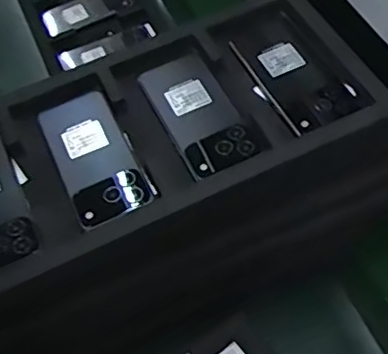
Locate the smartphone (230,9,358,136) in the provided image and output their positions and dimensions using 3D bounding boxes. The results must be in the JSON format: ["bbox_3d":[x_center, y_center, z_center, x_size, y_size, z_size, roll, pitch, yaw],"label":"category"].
[{"bbox_3d":[0.106,-0.111,0.623,0.081,0.014,0.151,-23,58,-10],"label":"smartphone"}]

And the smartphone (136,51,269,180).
[{"bbox_3d":[0.005,-0.065,0.603,0.076,0.012,0.154,-24,58,-10],"label":"smartphone"}]

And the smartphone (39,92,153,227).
[{"bbox_3d":[-0.098,-0.020,0.581,0.073,0.014,0.155,-24,58,-10],"label":"smartphone"}]

